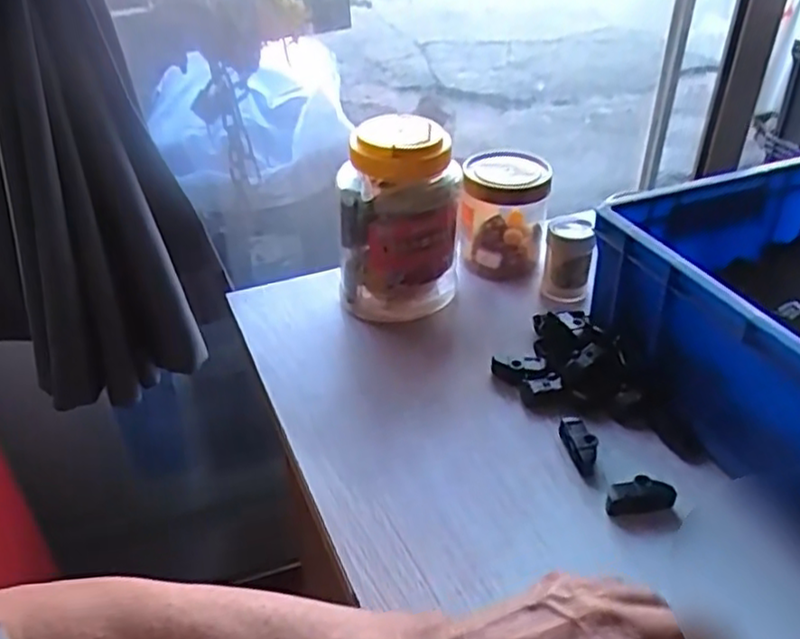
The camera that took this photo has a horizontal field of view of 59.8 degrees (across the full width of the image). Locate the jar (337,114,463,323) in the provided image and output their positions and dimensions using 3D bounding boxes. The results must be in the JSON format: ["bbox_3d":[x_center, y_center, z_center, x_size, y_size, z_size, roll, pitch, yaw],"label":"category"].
[{"bbox_3d":[0.000,-0.094,0.636,0.105,0.170,0.088,3,37,5],"label":"jar"}]

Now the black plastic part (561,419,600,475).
[{"bbox_3d":[0.133,0.096,0.513,0.020,0.023,0.046,-5,37,-5],"label":"black plastic part"}]

